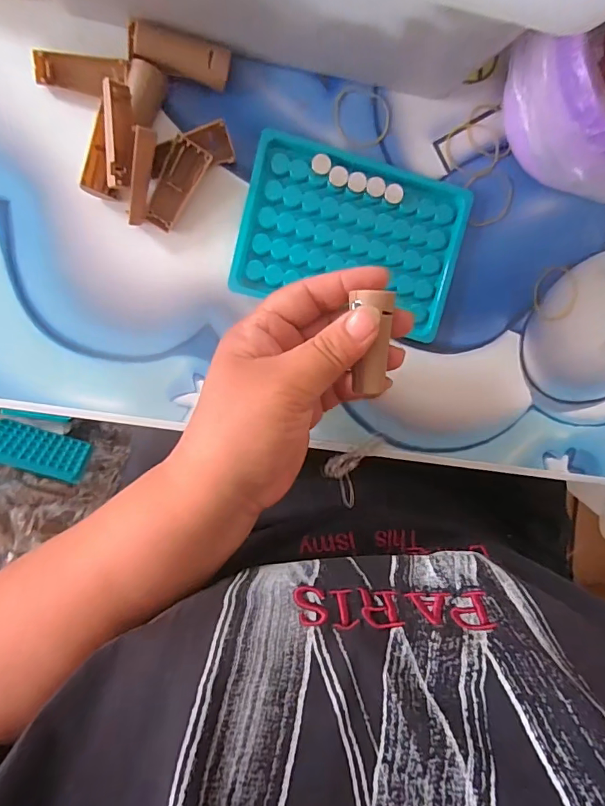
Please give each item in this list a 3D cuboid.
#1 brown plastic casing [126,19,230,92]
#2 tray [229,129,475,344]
[{"bbox_3d":[-0.067,-0.189,0.247,0.053,0.013,0.018,13,97,-7],"label":"brown plastic casing"},{"bbox_3d":[0.031,-0.101,0.277,0.132,0.009,0.095,13,97,-7],"label":"tray"}]

